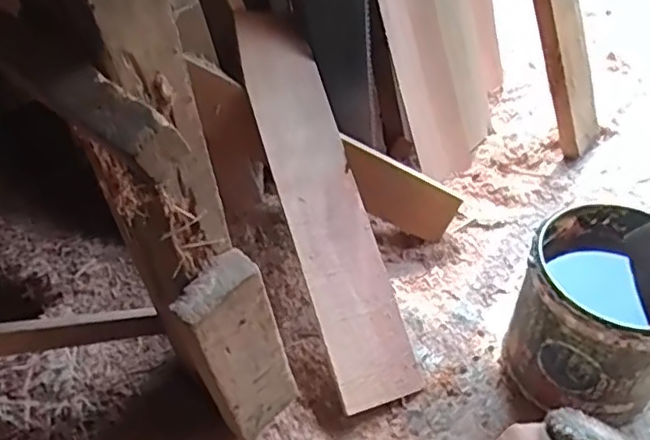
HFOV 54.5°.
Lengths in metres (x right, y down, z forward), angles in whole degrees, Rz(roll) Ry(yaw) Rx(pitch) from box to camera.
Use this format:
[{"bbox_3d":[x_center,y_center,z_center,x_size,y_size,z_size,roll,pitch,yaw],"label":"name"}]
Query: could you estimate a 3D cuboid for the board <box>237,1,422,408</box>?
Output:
[{"bbox_3d":[-0.008,-0.033,0.799,0.114,0.021,0.526,-11,75,-26],"label":"board"}]

